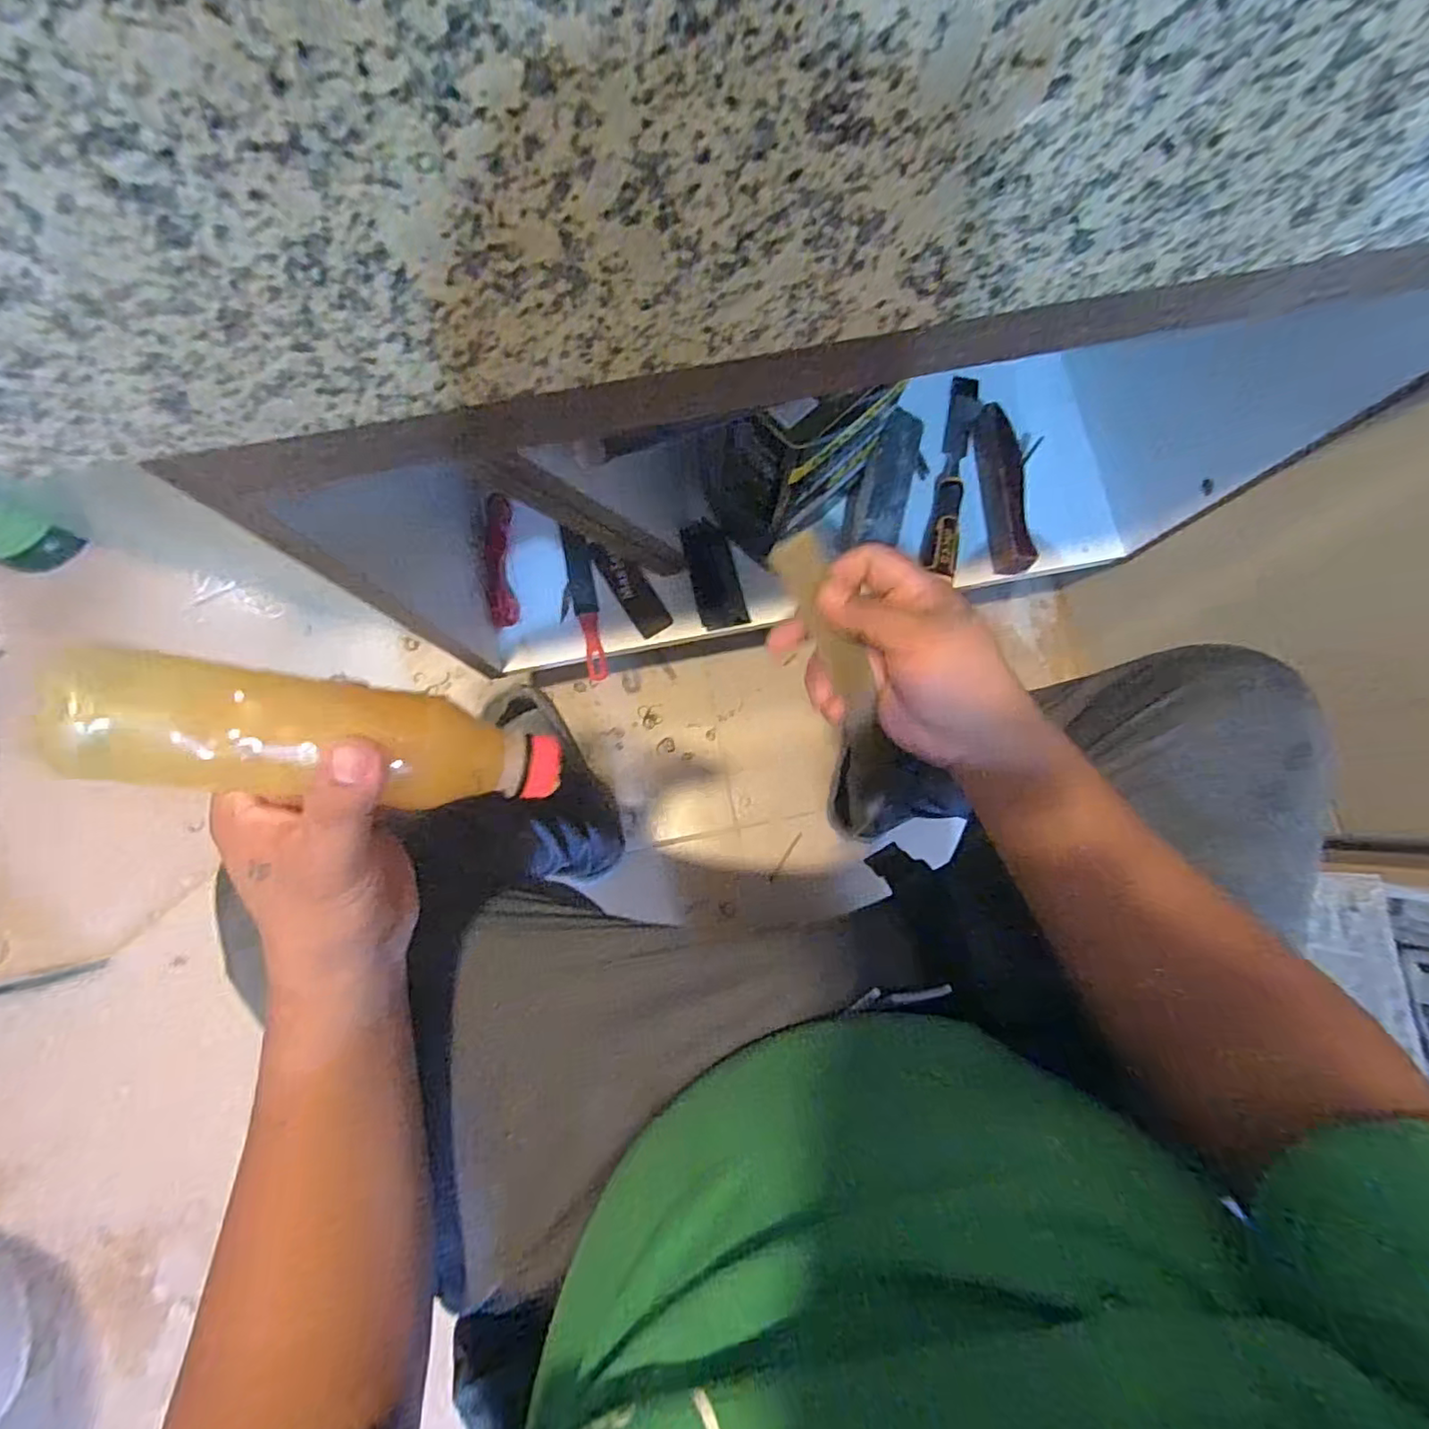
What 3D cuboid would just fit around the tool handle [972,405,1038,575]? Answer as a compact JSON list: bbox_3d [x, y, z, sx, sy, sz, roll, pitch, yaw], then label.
[{"bbox_3d":[0.336,-0.262,0.725,0.031,0.035,0.193,-6,81,-2],"label":"tool handle"}]

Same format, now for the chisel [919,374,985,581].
[{"bbox_3d":[0.290,-0.296,0.755,0.036,0.026,0.270,13,81,1],"label":"chisel"}]

